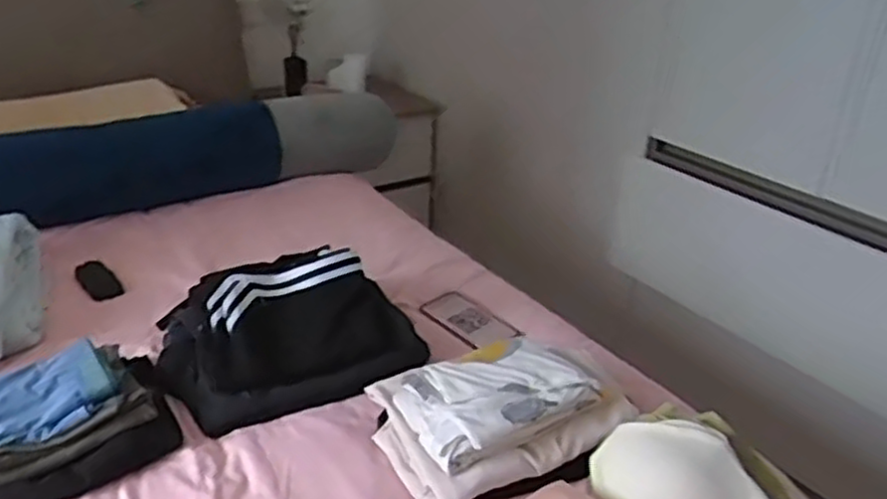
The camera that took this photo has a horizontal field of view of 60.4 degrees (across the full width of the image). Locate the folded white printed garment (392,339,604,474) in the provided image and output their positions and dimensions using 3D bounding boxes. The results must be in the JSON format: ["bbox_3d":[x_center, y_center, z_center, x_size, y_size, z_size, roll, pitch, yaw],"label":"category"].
[{"bbox_3d":[0.066,0.176,0.923,0.218,0.048,0.153,-10,30,-23],"label":"folded white printed garment"}]

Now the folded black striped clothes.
[{"bbox_3d":[-0.217,0.100,1.055,0.343,0.116,0.244,-7,30,-17],"label":"folded black striped clothes"}]

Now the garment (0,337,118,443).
[{"bbox_3d":[-0.472,0.167,0.906,0.141,0.029,0.141,-14,32,-30],"label":"garment"}]

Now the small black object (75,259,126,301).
[{"bbox_3d":[-0.573,0.052,1.268,0.057,0.011,0.101,-26,54,-37],"label":"small black object"}]

